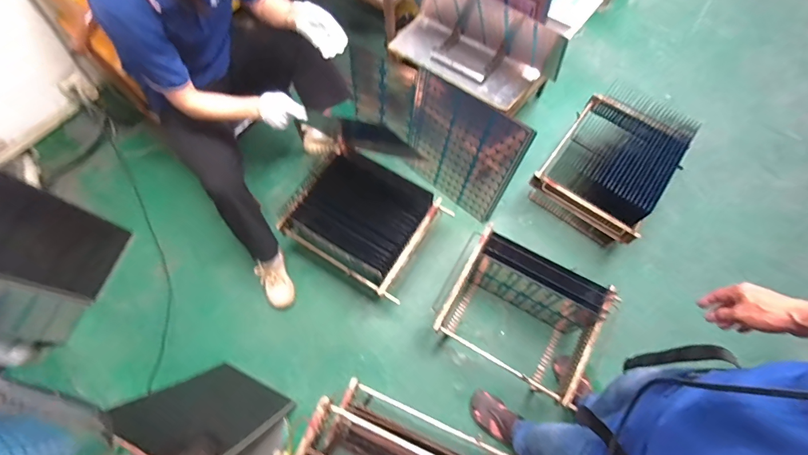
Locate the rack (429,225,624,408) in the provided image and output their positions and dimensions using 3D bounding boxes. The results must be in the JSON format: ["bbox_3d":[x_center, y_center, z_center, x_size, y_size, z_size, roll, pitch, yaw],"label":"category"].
[{"bbox_3d":[0.381,0.297,1.273,0.497,0.320,0.375,29,71,13],"label":"rack"}]

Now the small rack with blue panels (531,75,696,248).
[{"bbox_3d":[0.855,-0.262,1.529,0.435,0.368,0.582,34,72,14],"label":"small rack with blue panels"}]

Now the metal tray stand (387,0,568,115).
[{"bbox_3d":[0.206,-0.599,1.120,0.533,0.279,0.187,35,73,14],"label":"metal tray stand"}]

